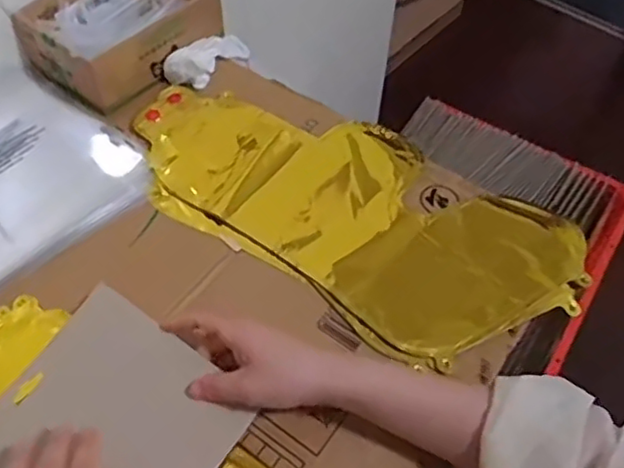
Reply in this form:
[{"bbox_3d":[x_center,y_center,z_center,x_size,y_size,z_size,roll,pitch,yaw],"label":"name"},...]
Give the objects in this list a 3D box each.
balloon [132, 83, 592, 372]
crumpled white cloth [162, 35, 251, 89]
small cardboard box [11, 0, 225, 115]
[{"bbox_3d":[0.028,-0.028,0.610,0.428,0.018,0.205,29,59,14],"label":"balloon"},{"bbox_3d":[-0.116,-0.197,0.721,0.043,0.038,0.115,30,44,20],"label":"crumpled white cloth"},{"bbox_3d":[-0.206,-0.229,0.708,0.149,0.062,0.187,33,60,20],"label":"small cardboard box"}]

